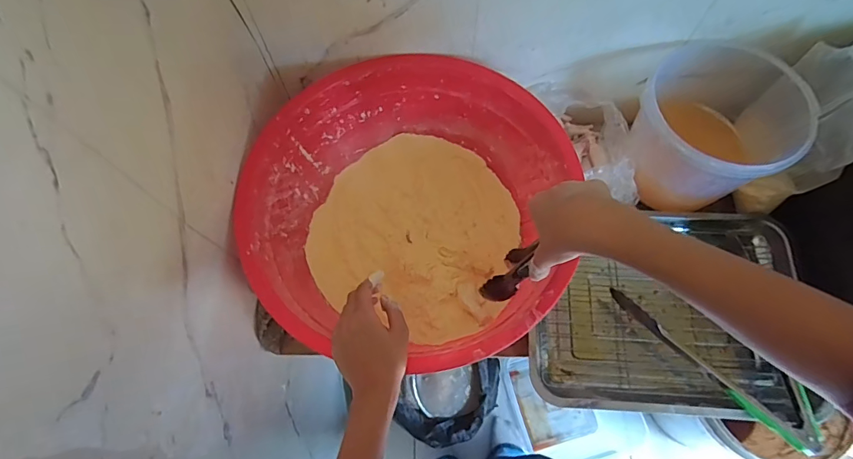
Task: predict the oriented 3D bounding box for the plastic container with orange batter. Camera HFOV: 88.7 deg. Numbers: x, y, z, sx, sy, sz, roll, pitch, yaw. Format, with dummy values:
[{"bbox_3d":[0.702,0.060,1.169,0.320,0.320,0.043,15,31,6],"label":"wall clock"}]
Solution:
[{"bbox_3d":[0.405,-0.140,0.627,0.203,0.140,0.196,0,66,0],"label":"plastic container with orange batter"}]

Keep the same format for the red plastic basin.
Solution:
[{"bbox_3d":[-0.022,-0.017,0.621,0.415,0.171,0.417,0,66,0],"label":"red plastic basin"}]

